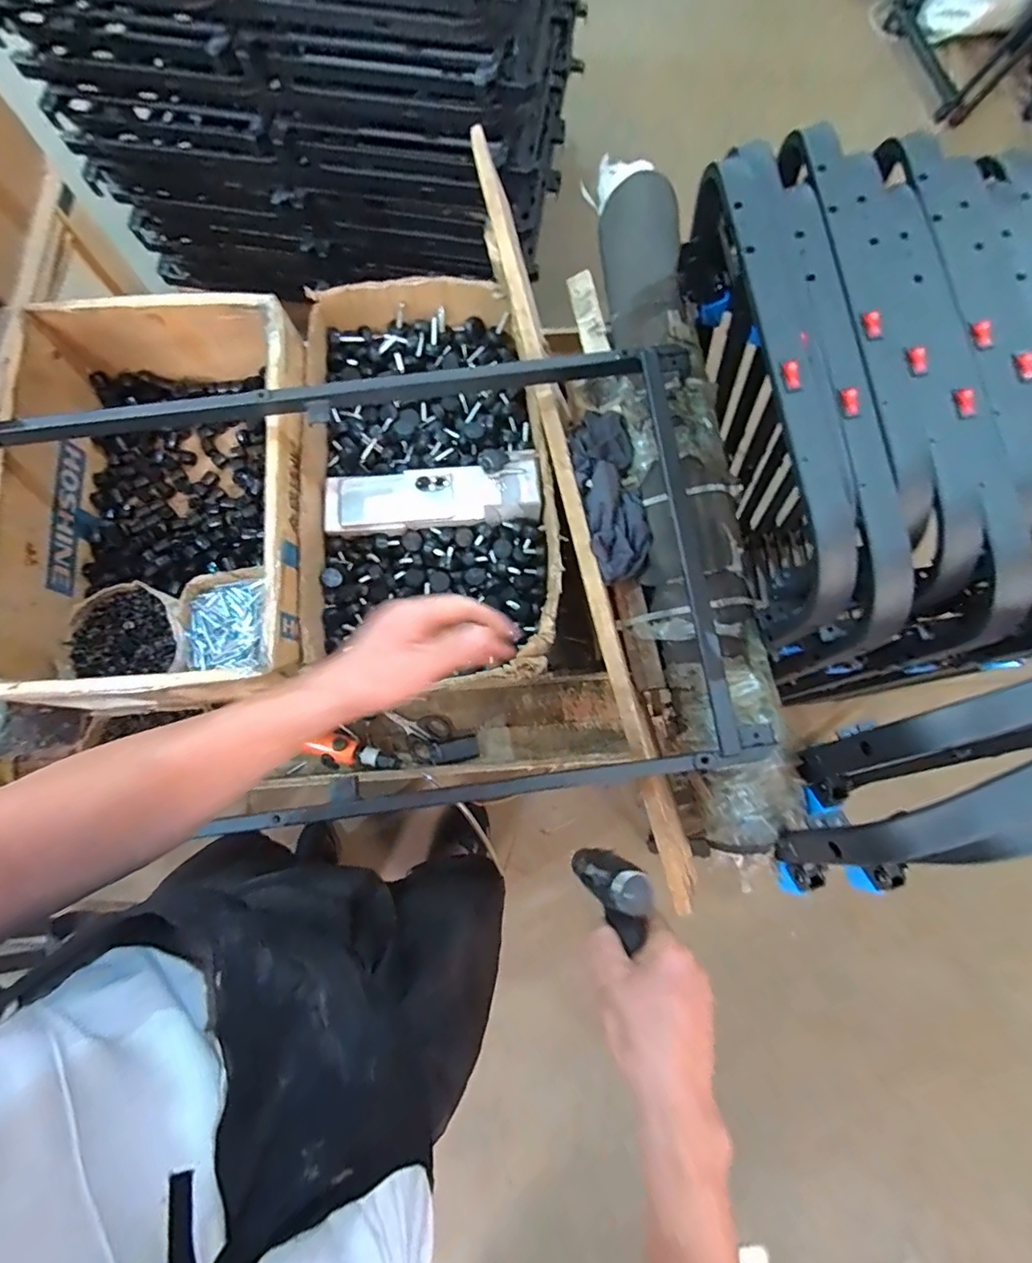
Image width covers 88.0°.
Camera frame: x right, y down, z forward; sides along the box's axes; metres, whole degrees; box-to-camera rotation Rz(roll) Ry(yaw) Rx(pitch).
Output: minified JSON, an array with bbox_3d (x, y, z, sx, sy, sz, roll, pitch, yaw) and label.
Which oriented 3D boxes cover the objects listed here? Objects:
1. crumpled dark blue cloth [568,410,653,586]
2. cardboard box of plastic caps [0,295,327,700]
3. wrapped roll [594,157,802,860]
[{"bbox_3d":[0.117,-0.177,0.672,0.074,0.037,0.229,-8,78,-2],"label":"crumpled dark blue cloth"},{"bbox_3d":[-0.463,-0.173,0.739,0.370,0.167,0.524,-5,78,-1],"label":"cardboard box of plastic caps"},{"bbox_3d":[0.190,-0.220,0.679,0.130,0.090,0.954,-7,78,-2],"label":"wrapped roll"}]

